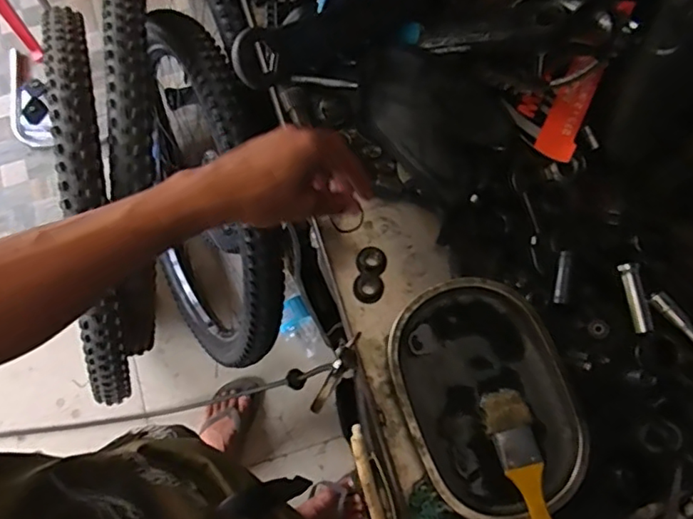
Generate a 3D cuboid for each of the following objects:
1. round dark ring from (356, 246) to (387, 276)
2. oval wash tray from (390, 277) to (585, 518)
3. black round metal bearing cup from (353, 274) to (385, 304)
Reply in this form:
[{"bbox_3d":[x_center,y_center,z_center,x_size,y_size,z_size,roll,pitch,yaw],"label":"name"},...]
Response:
[{"bbox_3d":[0.026,0.001,0.584,0.031,0.009,0.030,0,75,-1],"label":"round dark ring"},{"bbox_3d":[0.131,0.128,0.533,0.148,0.027,0.214,-17,76,-6],"label":"oval wash tray"},{"bbox_3d":[0.023,0.031,0.575,0.031,0.007,0.028,6,75,0],"label":"black round metal bearing cup"}]

